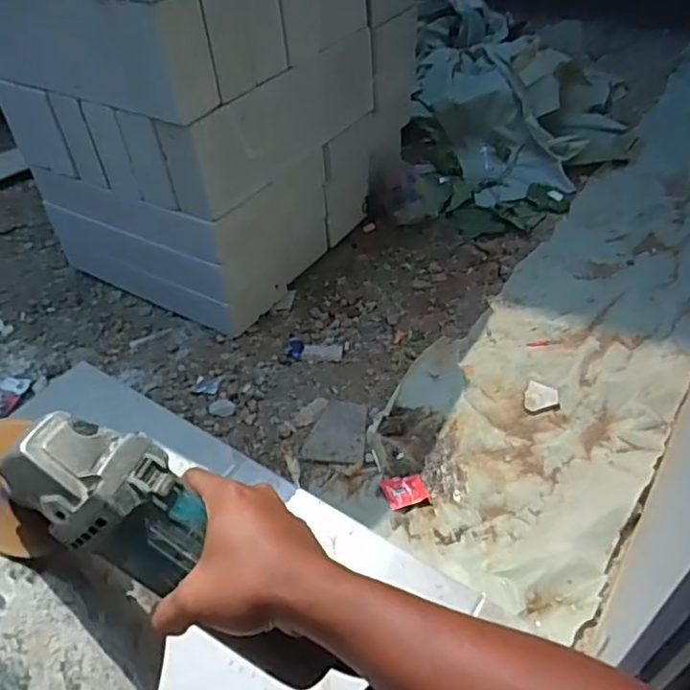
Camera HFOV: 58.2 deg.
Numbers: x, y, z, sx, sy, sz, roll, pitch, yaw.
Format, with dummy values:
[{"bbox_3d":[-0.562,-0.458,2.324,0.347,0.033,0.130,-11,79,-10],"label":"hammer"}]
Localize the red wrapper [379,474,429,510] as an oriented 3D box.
[{"bbox_3d":[0.109,0.264,1.128,0.076,0.009,0.066,-16,46,-10],"label":"red wrapper"}]

